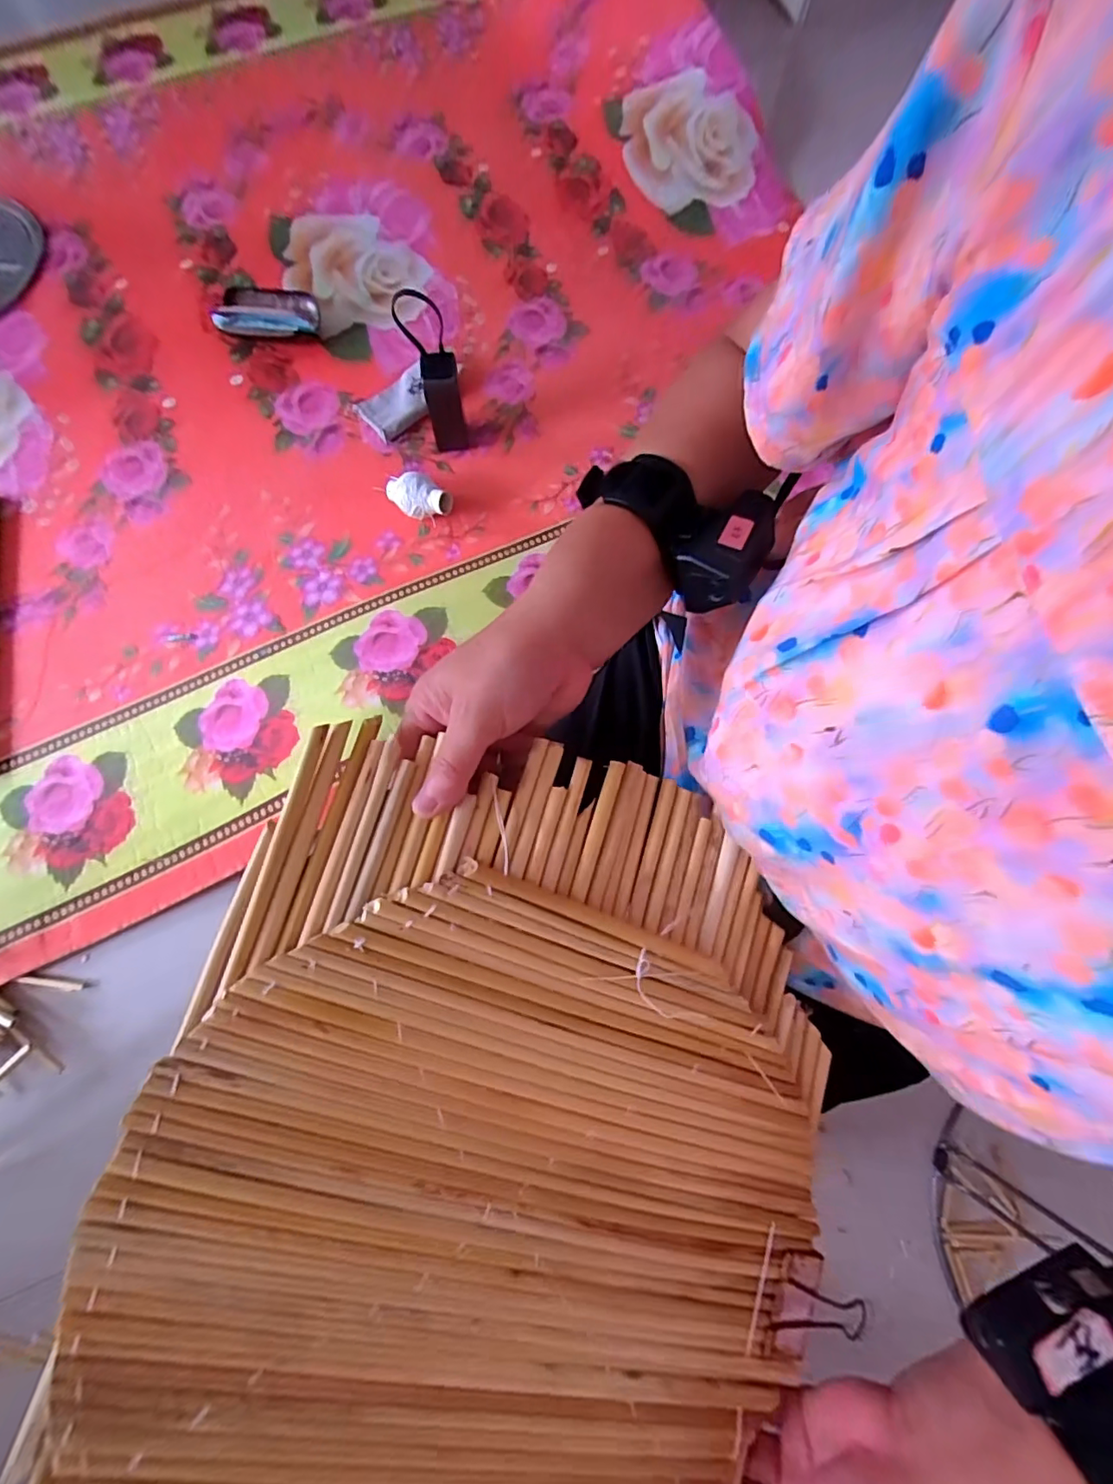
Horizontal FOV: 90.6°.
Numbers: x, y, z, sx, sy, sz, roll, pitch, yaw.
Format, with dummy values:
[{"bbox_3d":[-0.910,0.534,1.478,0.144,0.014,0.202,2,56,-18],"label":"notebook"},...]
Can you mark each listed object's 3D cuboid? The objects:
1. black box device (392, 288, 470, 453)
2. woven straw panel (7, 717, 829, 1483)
[{"bbox_3d":[-0.165,-0.504,0.751,0.055,0.214,0.059,-20,76,-6],"label":"black box device"},{"bbox_3d":[-0.018,0.208,0.263,0.325,0.020,0.403,21,77,-14],"label":"woven straw panel"}]

